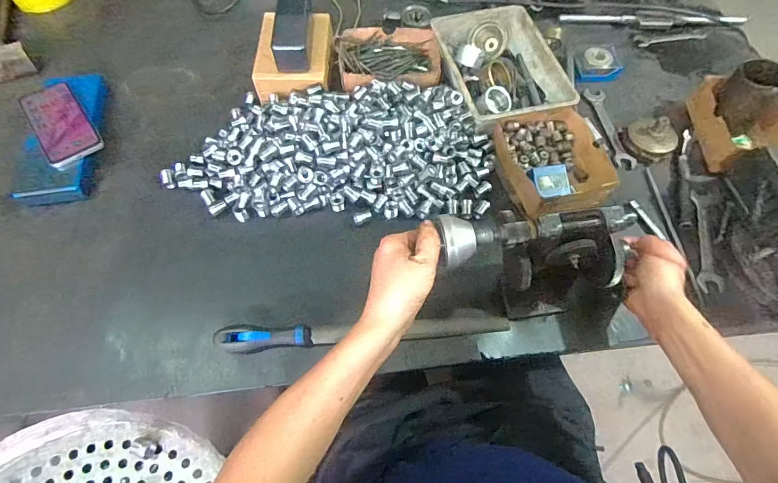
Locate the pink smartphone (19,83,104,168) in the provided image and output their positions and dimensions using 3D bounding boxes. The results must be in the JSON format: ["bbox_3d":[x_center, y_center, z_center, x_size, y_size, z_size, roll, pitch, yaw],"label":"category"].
[{"bbox_3d":[-0.506,-0.184,0.621,0.073,0.013,0.156,-30,71,-28],"label":"pink smartphone"}]

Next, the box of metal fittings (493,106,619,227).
[{"bbox_3d":[0.250,-0.122,0.620,0.151,0.051,0.184,-10,62,-6],"label":"box of metal fittings"}]

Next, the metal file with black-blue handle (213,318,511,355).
[{"bbox_3d":[-0.028,0.115,0.504,0.360,0.028,0.031,-3,61,-3],"label":"metal file with black-blue handle"}]

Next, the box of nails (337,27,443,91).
[{"bbox_3d":[0.005,-0.319,0.715,0.182,0.044,0.143,-7,62,-5],"label":"box of nails"}]

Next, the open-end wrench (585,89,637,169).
[{"bbox_3d":[0.372,-0.191,0.681,0.033,0.012,0.165,-5,62,-4],"label":"open-end wrench"}]

